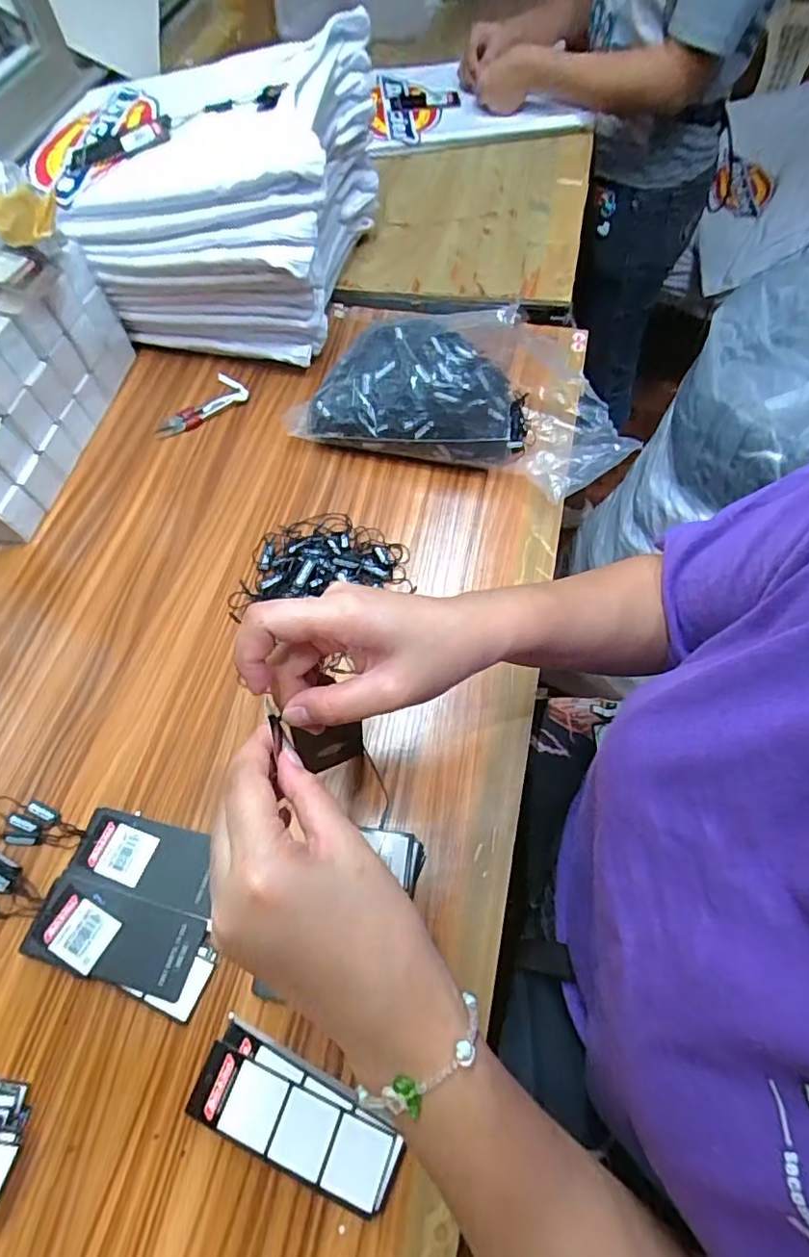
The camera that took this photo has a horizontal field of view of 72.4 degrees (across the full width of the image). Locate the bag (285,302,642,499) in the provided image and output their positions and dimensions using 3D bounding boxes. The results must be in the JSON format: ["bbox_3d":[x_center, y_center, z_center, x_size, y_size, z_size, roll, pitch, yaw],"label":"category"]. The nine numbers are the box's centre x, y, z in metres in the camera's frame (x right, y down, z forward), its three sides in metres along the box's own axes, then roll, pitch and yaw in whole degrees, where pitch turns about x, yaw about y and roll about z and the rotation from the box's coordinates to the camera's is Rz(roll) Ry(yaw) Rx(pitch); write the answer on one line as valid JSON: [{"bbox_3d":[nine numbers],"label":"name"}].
[{"bbox_3d":[0.057,-0.245,0.550,0.312,0.092,0.182,17,65,12],"label":"bag"}]

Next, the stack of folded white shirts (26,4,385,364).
[{"bbox_3d":[-0.212,-0.470,0.620,0.327,0.191,0.295,8,64,7],"label":"stack of folded white shirts"}]

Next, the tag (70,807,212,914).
[{"bbox_3d":[-0.185,0.164,0.398,0.102,0.005,0.048,14,60,4],"label":"tag"}]

